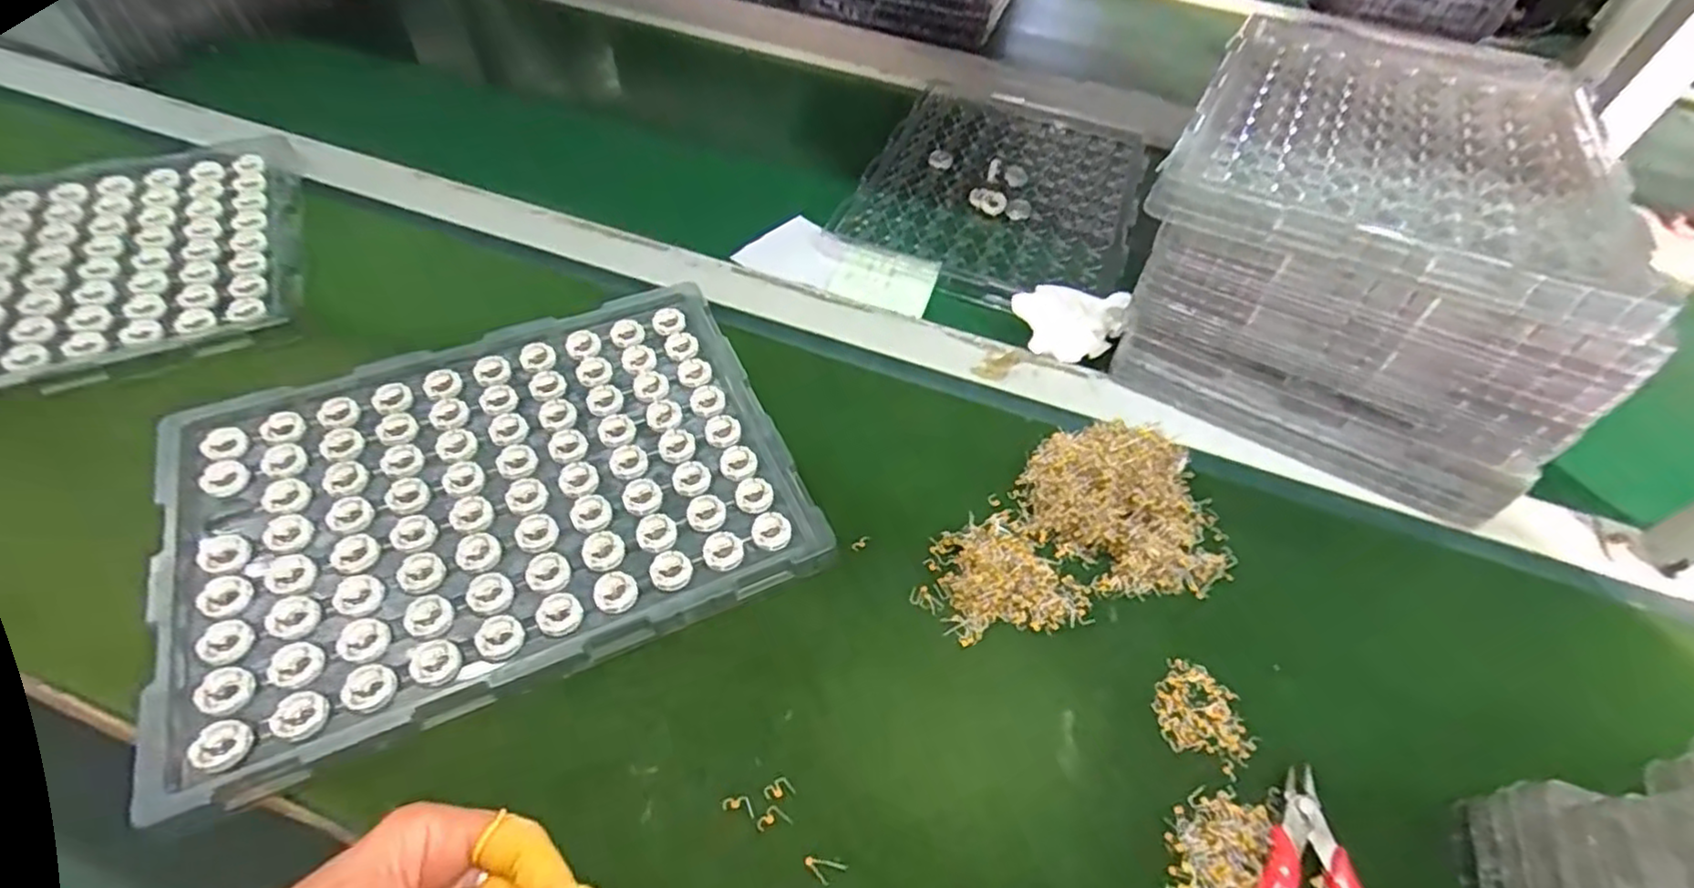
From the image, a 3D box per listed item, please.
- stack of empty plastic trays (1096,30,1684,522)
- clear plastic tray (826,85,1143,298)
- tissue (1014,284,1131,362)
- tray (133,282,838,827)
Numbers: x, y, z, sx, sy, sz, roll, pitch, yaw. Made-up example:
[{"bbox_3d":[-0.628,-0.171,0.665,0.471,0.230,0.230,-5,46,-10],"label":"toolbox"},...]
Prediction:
[{"bbox_3d":[0.386,-0.166,0.549,0.265,0.172,0.346,27,55,15],"label":"stack of empty plastic trays"},{"bbox_3d":[0.161,-0.266,0.714,0.247,0.016,0.337,21,53,11],"label":"clear plastic tray"},{"bbox_3d":[0.172,-0.096,0.558,0.084,0.032,0.056,14,52,6],"label":"tissue"},{"bbox_3d":[-0.218,0.030,0.439,0.343,0.022,0.255,-19,56,-19],"label":"tray"}]

